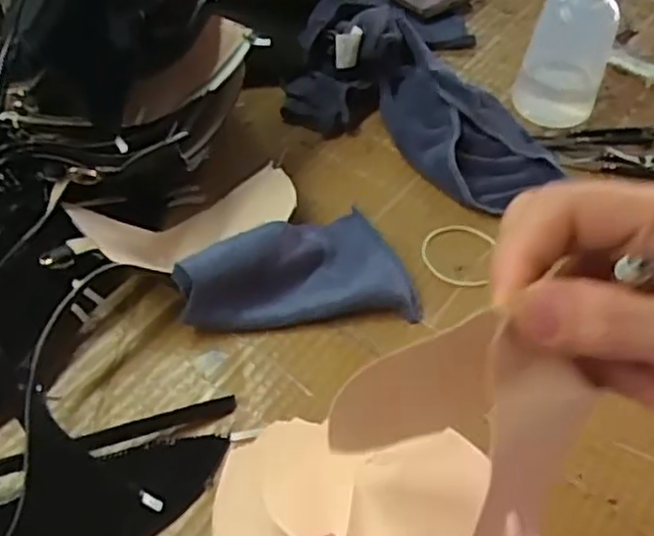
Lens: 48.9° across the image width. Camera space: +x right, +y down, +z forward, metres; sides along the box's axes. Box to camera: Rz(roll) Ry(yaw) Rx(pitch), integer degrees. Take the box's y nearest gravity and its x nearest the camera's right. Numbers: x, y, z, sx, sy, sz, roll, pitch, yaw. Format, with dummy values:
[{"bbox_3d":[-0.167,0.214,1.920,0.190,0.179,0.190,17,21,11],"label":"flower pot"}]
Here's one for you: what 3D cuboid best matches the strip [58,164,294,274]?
[{"bbox_3d":[-0.085,-0.031,0.467,0.138,0.042,0.052,-23,54,-21],"label":"strip"}]

